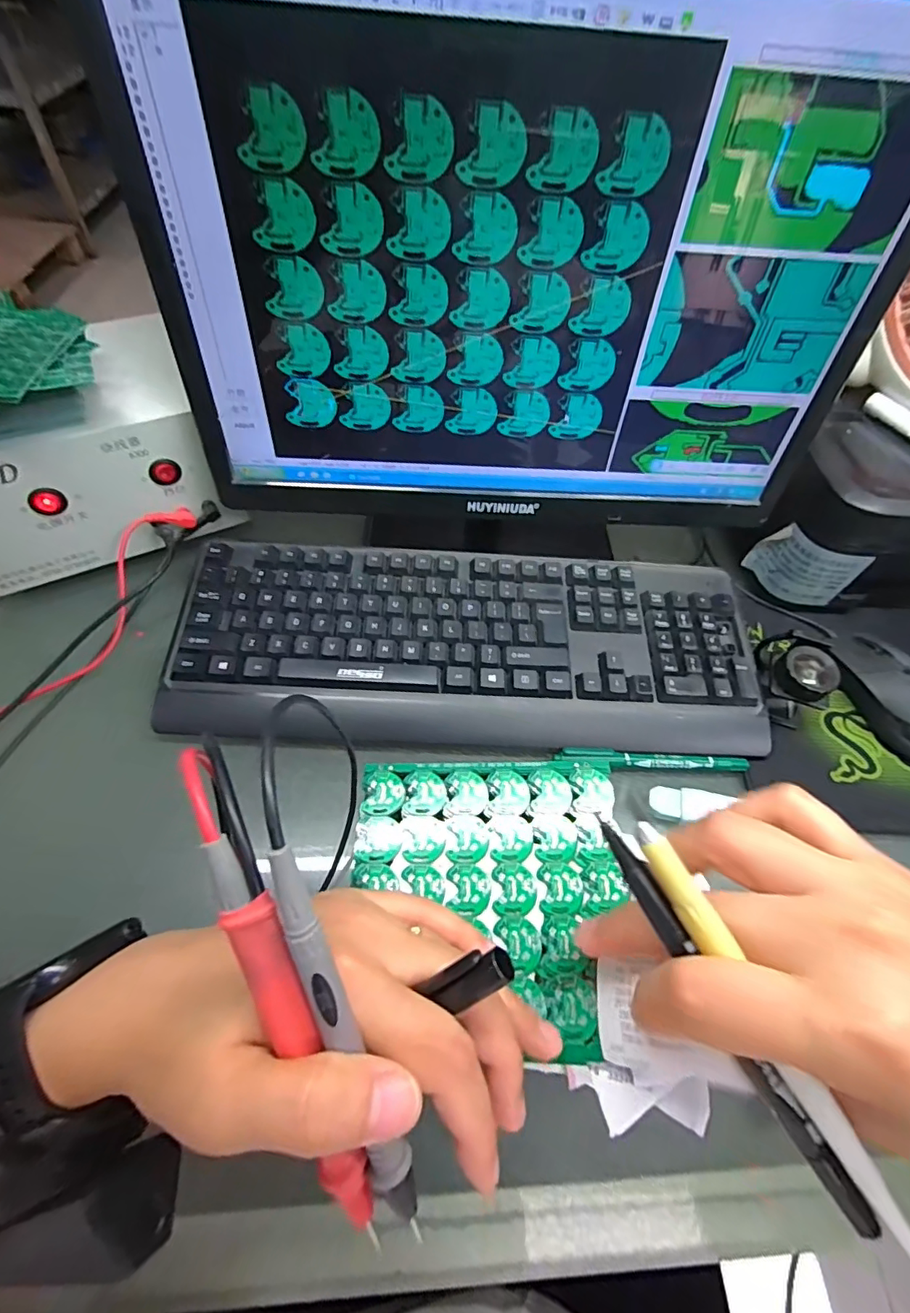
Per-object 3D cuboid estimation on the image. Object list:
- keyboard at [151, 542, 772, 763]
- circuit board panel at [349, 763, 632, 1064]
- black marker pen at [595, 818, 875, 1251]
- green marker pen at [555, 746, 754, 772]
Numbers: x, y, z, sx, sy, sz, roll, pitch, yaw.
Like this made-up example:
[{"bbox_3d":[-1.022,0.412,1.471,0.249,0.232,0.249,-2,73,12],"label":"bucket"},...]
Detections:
[{"bbox_3d":[0.013,-0.007,0.397,0.426,0.034,0.156,4,57,-3],"label":"keyboard"},{"bbox_3d":[0.015,0.103,0.235,0.121,0.004,0.113,0,56,2],"label":"circuit board panel"},{"bbox_3d":[0.081,0.106,0.157,0.007,0.008,0.125,-28,78,-21],"label":"black marker pen"},{"bbox_3d":[0.143,0.074,0.377,0.138,0.007,0.013,5,57,-2],"label":"green marker pen"}]

